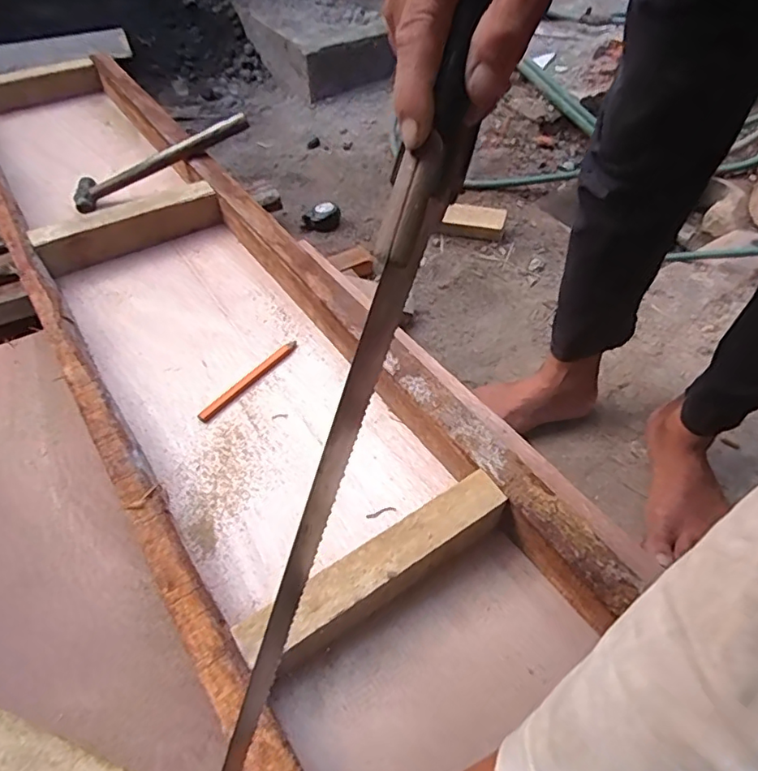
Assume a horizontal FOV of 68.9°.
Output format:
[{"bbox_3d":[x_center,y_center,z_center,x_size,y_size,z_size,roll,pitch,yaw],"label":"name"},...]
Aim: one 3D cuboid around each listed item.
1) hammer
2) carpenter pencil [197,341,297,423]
[{"bbox_3d":[-0.335,-0.350,0.855,0.283,0.031,0.069,-25,52,1],"label":"hammer"},{"bbox_3d":[-0.147,-0.008,0.629,0.015,0.004,0.145,29,56,23],"label":"carpenter pencil"}]

